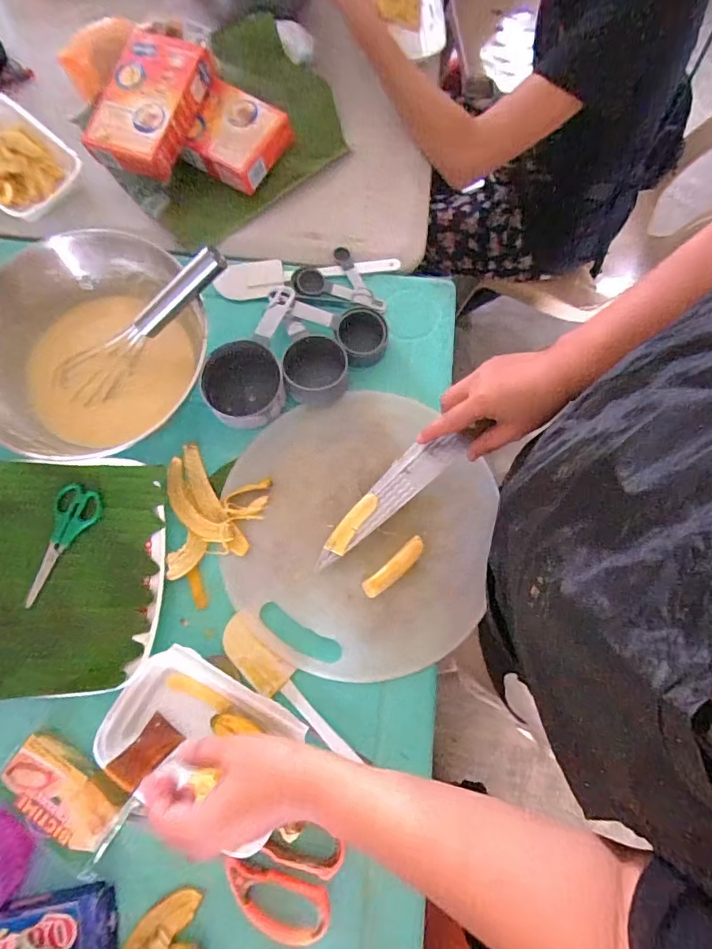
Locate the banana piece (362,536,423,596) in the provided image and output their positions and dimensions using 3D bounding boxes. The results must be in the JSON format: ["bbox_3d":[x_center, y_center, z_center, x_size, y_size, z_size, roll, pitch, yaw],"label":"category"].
[{"bbox_3d":[0.039,0.094,0.494,0.075,0.033,0.019,-39,80,-10],"label":"banana piece"}]

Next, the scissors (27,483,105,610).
[{"bbox_3d":[-0.316,0.072,0.513,0.048,0.012,0.128,28,77,6],"label":"scissors"}]

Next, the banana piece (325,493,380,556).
[{"bbox_3d":[-0.004,0.049,0.494,0.022,0.004,0.071,36,90,27],"label":"banana piece"}]

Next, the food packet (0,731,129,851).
[{"bbox_3d":[-0.267,0.291,0.446,0.111,0.034,0.060,25,77,5],"label":"food packet"}]

